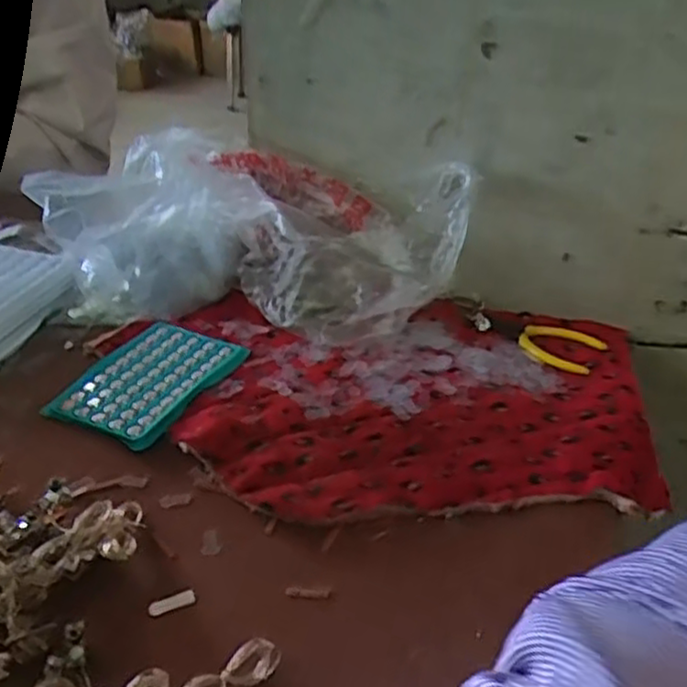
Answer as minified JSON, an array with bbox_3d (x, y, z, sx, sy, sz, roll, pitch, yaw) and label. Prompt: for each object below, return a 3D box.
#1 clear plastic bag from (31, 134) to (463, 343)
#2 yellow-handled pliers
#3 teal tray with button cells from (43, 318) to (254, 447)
[{"bbox_3d":[-0.079,-0.088,0.613,0.352,0.116,0.114,7,33,10],"label":"clear plastic bag"},{"bbox_3d":[0.163,-0.004,0.587,0.090,0.010,0.057,12,35,17],"label":"yellow-handled pliers"},{"bbox_3d":[-0.143,0.023,0.545,0.093,0.008,0.133,14,35,20],"label":"teal tray with button cells"}]

